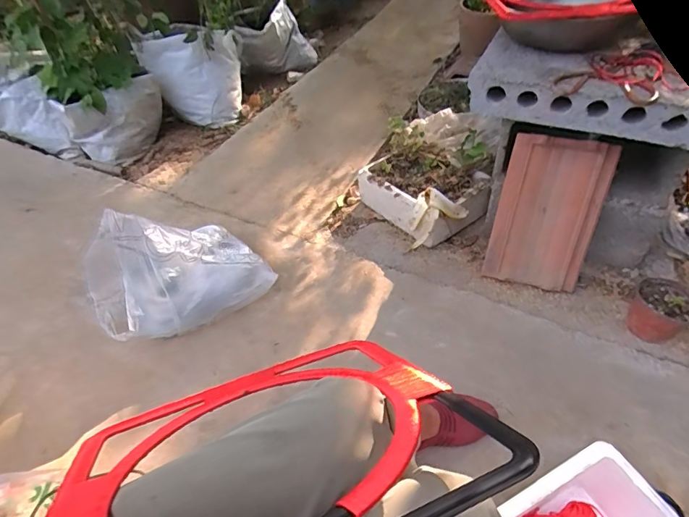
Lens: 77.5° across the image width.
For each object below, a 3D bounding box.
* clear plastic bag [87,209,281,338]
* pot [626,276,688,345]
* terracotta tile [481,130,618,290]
[{"bbox_3d":[-0.386,0.013,0.942,0.353,0.260,0.270,-31,52,-20],"label":"clear plastic bag"},{"bbox_3d":[0.666,0.118,0.907,0.115,0.092,0.127,32,59,30],"label":"pot"},{"bbox_3d":[0.446,-0.095,0.957,0.199,0.329,0.027,15,21,20],"label":"terracotta tile"}]

